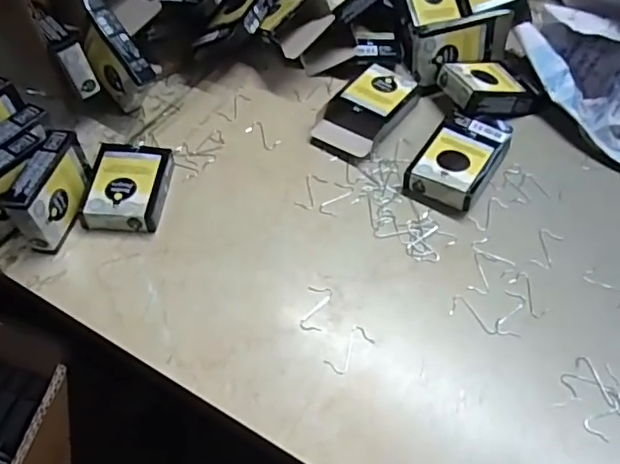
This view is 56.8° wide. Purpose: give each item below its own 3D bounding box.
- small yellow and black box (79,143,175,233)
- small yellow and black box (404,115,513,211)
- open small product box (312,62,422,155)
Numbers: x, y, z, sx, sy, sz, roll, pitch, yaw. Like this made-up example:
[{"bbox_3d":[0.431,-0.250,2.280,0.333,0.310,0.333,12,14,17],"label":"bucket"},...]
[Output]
[{"bbox_3d":[-0.142,-0.034,0.446,0.055,0.024,0.075,3,54,2],"label":"small yellow and black box"},{"bbox_3d":[0.123,-0.061,0.468,0.054,0.023,0.096,29,59,20],"label":"small yellow and black box"},{"bbox_3d":[0.050,-0.106,0.499,0.058,0.025,0.097,32,59,21],"label":"open small product box"}]

